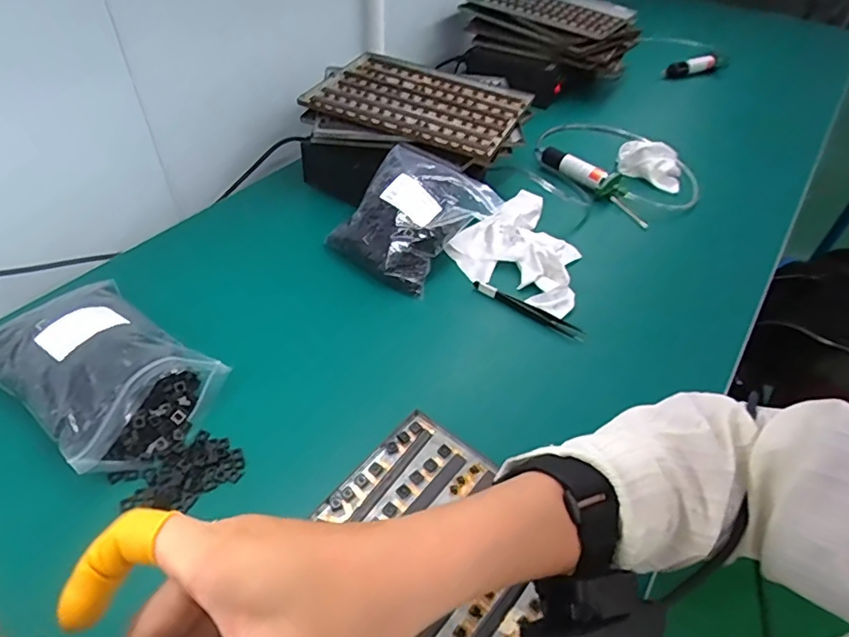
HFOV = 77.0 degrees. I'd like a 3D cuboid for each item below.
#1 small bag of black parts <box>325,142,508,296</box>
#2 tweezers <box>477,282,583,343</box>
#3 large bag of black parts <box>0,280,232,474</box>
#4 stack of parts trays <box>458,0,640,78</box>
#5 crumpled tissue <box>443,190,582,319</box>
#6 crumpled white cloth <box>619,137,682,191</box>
[{"bbox_3d":[-0.014,-0.115,0.591,0.127,0.073,0.153,31,52,25],"label":"small bag of black parts"},{"bbox_3d":[0.105,-0.009,0.546,0.123,0.013,0.010,27,50,21],"label":"tweezers"},{"bbox_3d":[-0.267,0.035,0.433,0.180,0.060,0.125,30,51,24],"label":"large bag of black parts"},{"bbox_3d":[0.225,-0.524,0.959,0.292,0.065,0.238,19,48,15],"label":"stack of parts trays"},{"bbox_3d":[0.129,-0.087,0.609,0.157,0.032,0.164,34,53,27],"label":"crumpled tissue"},{"bbox_3d":[0.316,-0.220,0.747,0.087,0.042,0.050,19,48,15],"label":"crumpled white cloth"}]

